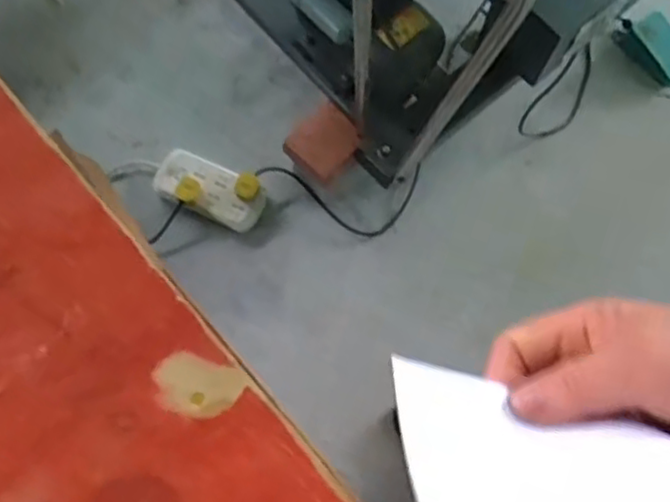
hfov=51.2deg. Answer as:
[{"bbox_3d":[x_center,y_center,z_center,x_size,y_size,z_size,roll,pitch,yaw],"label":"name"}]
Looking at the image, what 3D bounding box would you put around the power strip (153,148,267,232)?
[{"bbox_3d":[-0.232,-0.117,1.294,0.206,0.055,0.101,28,74,6],"label":"power strip"}]

